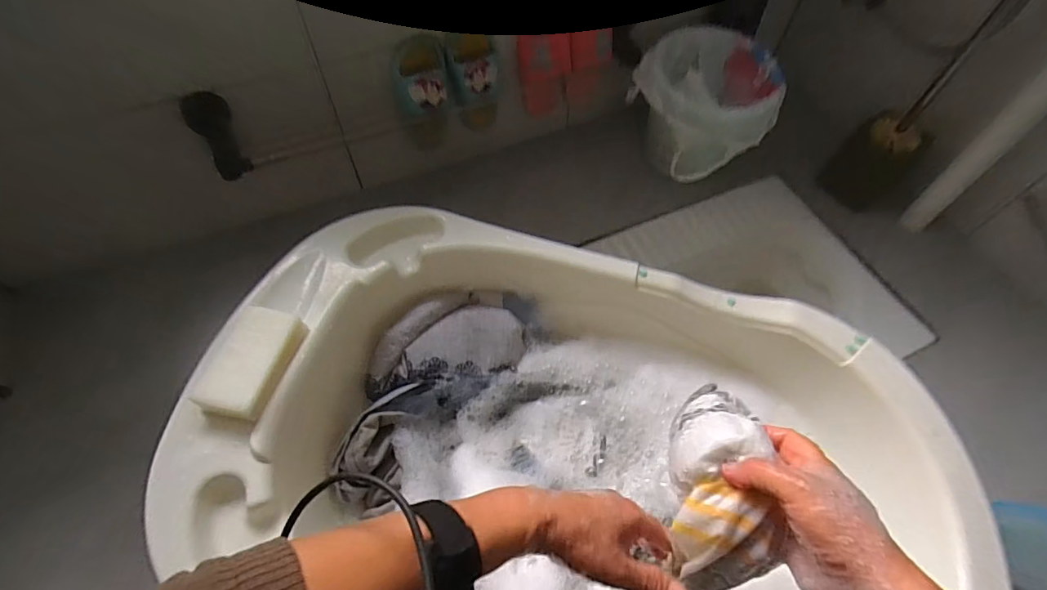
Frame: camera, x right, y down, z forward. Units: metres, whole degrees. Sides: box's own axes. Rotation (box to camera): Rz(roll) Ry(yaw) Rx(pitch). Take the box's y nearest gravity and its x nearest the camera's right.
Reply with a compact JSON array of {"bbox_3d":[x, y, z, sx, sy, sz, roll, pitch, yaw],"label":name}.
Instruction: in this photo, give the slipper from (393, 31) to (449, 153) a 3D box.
[{"bbox_3d":[-0.172,-0.333,0.866,0.092,0.209,0.076,-14,60,-8],"label":"slipper"}]

